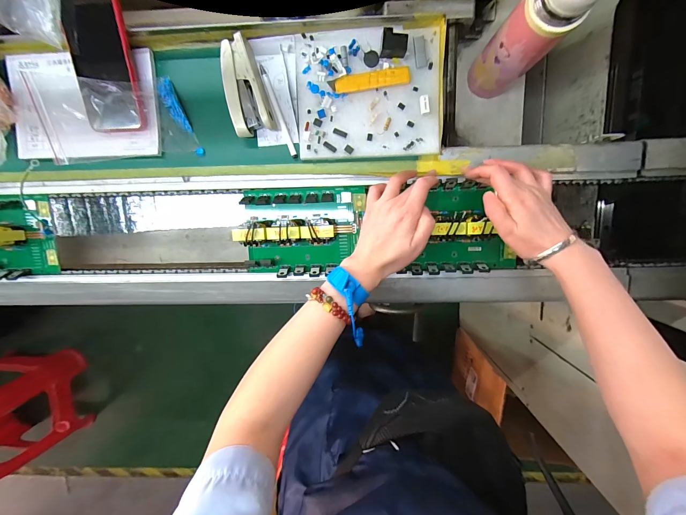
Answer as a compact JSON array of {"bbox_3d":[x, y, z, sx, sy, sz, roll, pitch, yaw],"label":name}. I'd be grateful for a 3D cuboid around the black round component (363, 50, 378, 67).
[{"bbox_3d":[0.037,-0.257,0.390,0.019,0.004,0.019,0,99,3],"label":"black round component"}]

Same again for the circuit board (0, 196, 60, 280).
[{"bbox_3d":[-0.518,-0.026,0.437,0.148,0.062,0.121,-4,99,3],"label":"circuit board"}]

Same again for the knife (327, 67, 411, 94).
[{"bbox_3d":[0.035,-0.229,0.392,0.103,0.011,0.021,-7,99,4],"label":"knife"}]

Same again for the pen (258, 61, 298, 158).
[{"bbox_3d":[-0.089,-0.199,0.410,0.009,0.011,0.131,-20,98,6],"label":"pen"}]

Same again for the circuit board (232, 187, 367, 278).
[{"bbox_3d":[-0.059,-0.035,0.423,0.168,0.062,0.123,0,99,3],"label":"circuit board"}]

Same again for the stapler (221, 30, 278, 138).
[{"bbox_3d":[-0.131,-0.221,0.398,0.052,0.025,0.113,-17,98,5],"label":"stapler"}]

